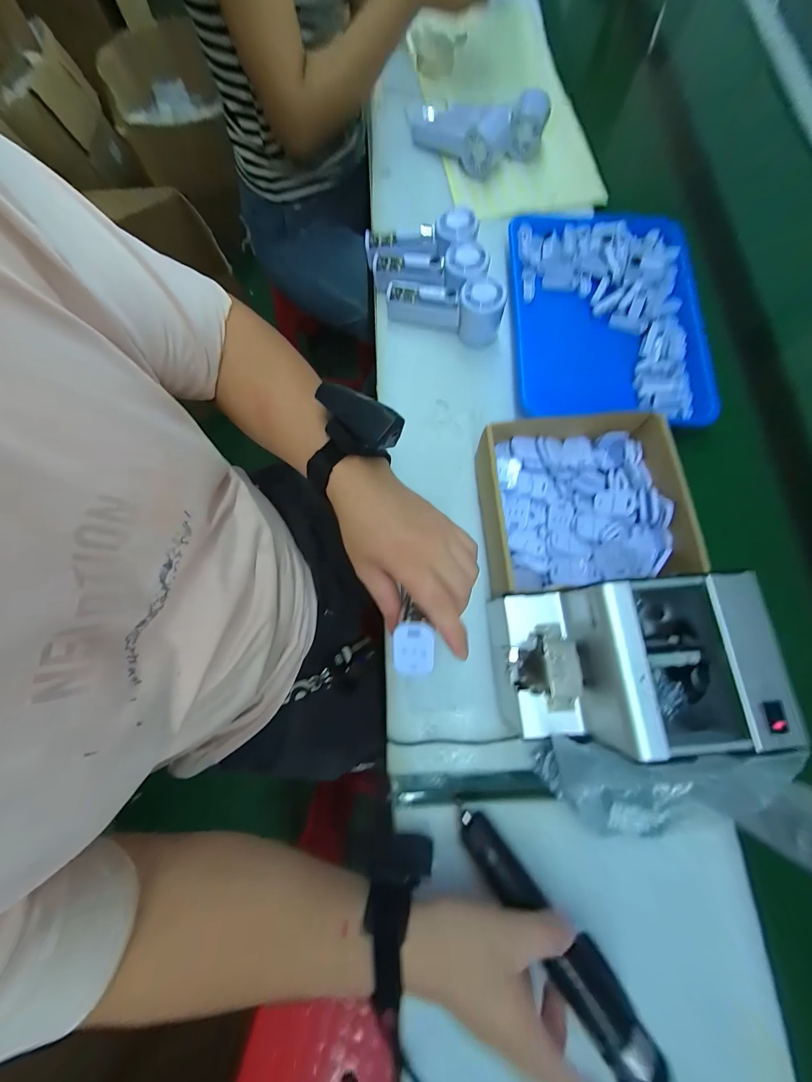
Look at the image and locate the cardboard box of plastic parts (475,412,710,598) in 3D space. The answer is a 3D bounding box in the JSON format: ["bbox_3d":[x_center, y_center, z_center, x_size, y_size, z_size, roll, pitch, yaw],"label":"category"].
[{"bbox_3d":[0.192,-0.042,0.386,0.214,0.055,0.191,-5,76,-1],"label":"cardboard box of plastic parts"}]

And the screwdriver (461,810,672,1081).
[{"bbox_3d":[0.124,0.334,0.289,0.039,0.032,0.205,-39,67,-9],"label":"screwdriver"}]

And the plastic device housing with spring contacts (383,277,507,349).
[{"bbox_3d":[0.051,-0.312,0.454,0.153,0.056,0.043,15,76,4],"label":"plastic device housing with spring contacts"}]

